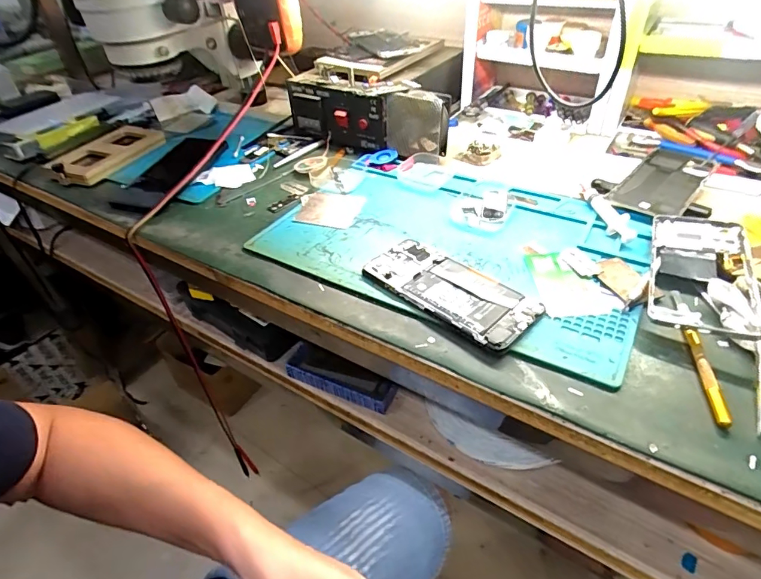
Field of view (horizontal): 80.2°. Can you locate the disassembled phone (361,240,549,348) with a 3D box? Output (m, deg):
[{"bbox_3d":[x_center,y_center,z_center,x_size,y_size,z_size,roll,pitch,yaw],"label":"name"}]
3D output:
[{"bbox_3d":[0.061,-0.001,0.412,0.157,0.012,0.068,31,52,34],"label":"disassembled phone"}]

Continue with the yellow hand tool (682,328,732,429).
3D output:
[{"bbox_3d":[0.237,0.062,0.328,0.011,0.007,0.082,5,42,10],"label":"yellow hand tool"}]

